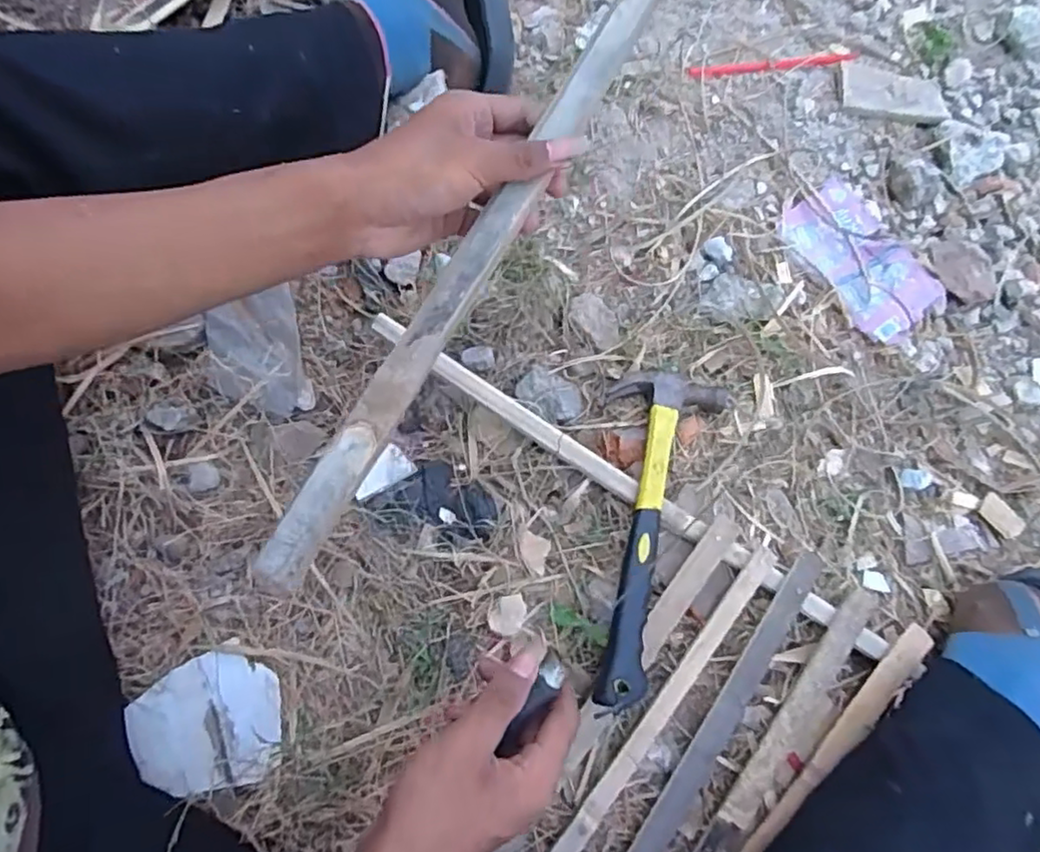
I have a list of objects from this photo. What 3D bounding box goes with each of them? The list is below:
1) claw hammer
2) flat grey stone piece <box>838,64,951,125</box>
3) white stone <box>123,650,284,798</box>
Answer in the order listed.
[{"bbox_3d":[0.097,0.075,0.474,0.089,0.024,0.267,15,63,4],"label":"claw hammer"},{"bbox_3d":[0.393,-0.350,0.660,0.113,0.007,0.057,10,76,3],"label":"flat grey stone piece"},{"bbox_3d":[-0.224,0.212,0.448,0.103,0.024,0.085,-10,76,-3],"label":"white stone"}]

